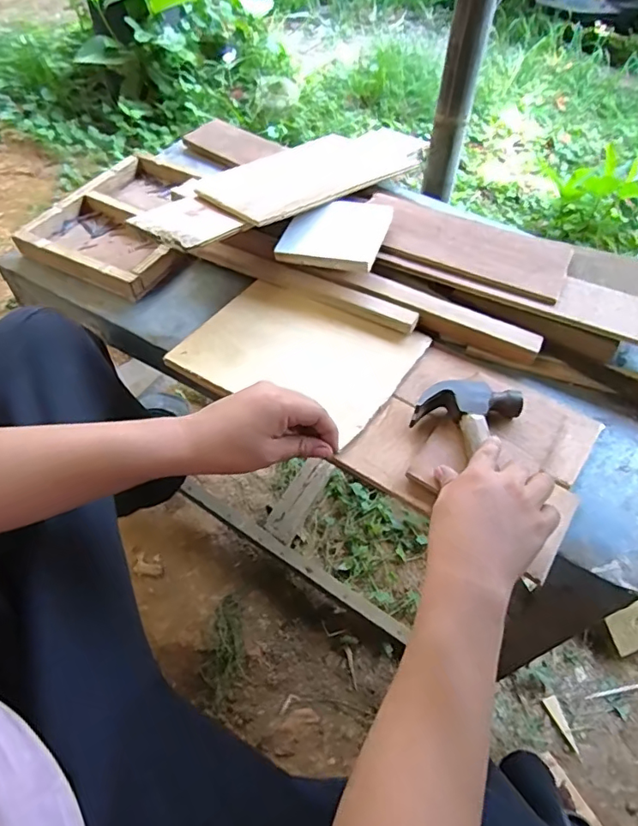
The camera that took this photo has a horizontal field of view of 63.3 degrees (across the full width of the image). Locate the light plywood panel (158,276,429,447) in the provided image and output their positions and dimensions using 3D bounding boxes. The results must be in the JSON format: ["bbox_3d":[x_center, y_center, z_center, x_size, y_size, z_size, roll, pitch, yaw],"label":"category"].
[{"bbox_3d":[-0.025,-0.076,0.645,0.261,0.009,0.193,25,57,16],"label":"light plywood panel"}]

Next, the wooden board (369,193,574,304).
[{"bbox_3d":[0.202,-0.239,0.724,0.281,0.019,0.129,24,60,12],"label":"wooden board"}]

